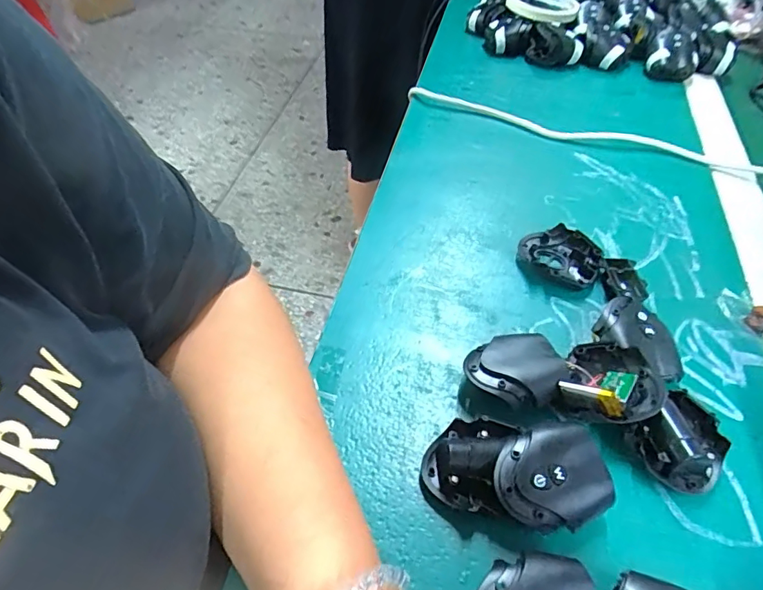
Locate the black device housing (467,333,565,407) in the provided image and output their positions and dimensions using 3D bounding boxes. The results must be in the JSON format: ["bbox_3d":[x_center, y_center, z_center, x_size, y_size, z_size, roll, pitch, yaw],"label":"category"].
[{"bbox_3d":[0.083,0.047,0.312,0.051,0.026,0.053,0,49,-1],"label":"black device housing"}]

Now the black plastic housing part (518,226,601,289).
[{"bbox_3d":[0.140,-0.031,0.389,0.060,0.016,0.048,33,56,25],"label":"black plastic housing part"}]

